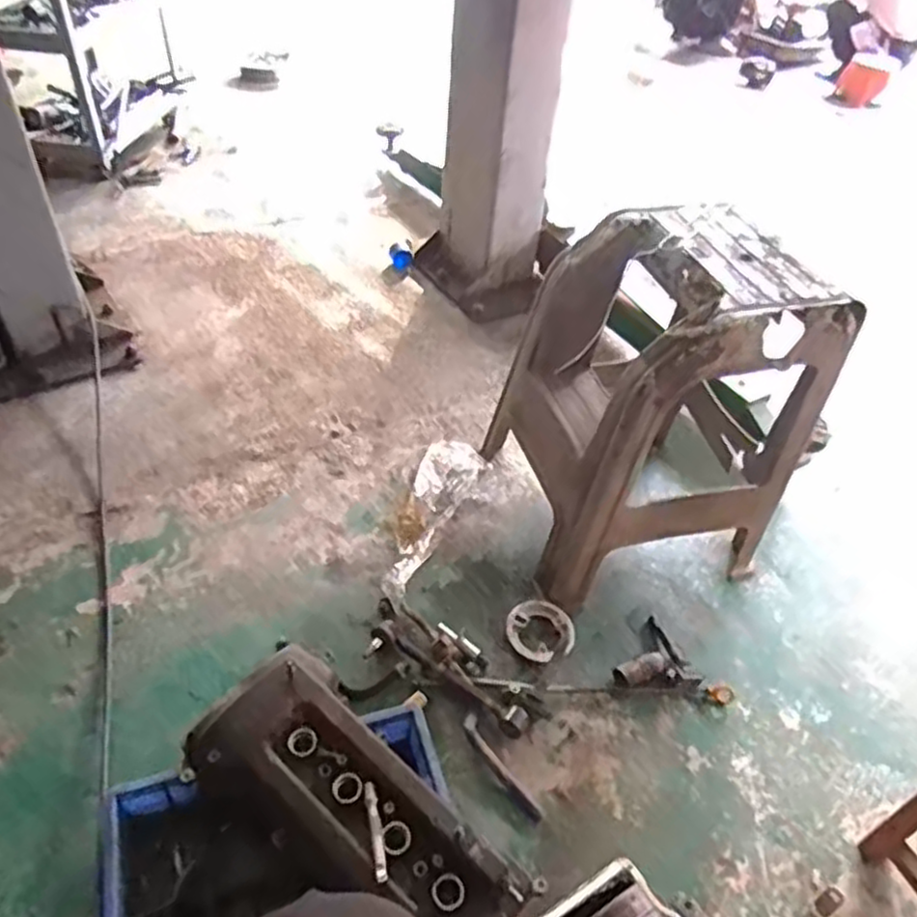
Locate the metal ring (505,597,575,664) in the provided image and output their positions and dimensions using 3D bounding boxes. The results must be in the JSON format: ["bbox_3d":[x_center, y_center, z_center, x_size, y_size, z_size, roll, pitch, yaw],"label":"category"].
[{"bbox_3d":[0.148,0.312,1.292,0.127,0.028,0.111,36,52,27],"label":"metal ring"}]

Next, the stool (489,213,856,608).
[{"bbox_3d":[0.352,-0.110,1.312,0.449,0.563,0.441,-10,47,-15],"label":"stool"}]

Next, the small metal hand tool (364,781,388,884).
[{"bbox_3d":[-0.102,0.461,0.879,0.016,0.019,0.122,-5,34,-12],"label":"small metal hand tool"}]

